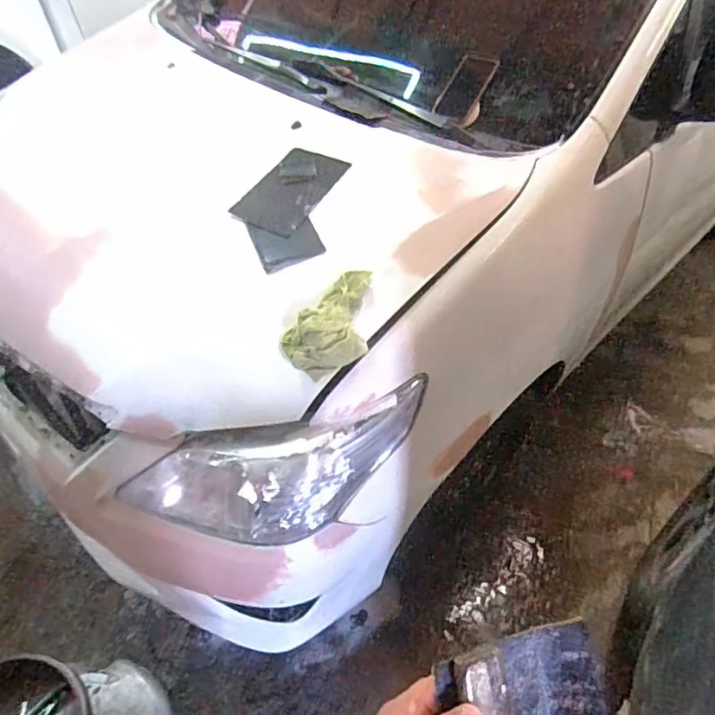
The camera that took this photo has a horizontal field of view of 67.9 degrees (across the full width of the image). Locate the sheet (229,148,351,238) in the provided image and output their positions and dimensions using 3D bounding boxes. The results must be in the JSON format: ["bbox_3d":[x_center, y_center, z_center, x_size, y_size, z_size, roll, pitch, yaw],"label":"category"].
[{"bbox_3d":[-0.127,-0.330,1.039,0.147,0.005,0.237,23,60,22],"label":"sheet"}]

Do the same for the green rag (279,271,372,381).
[{"bbox_3d":[-0.028,-0.054,0.863,0.108,0.072,0.201,33,53,29],"label":"green rag"}]

